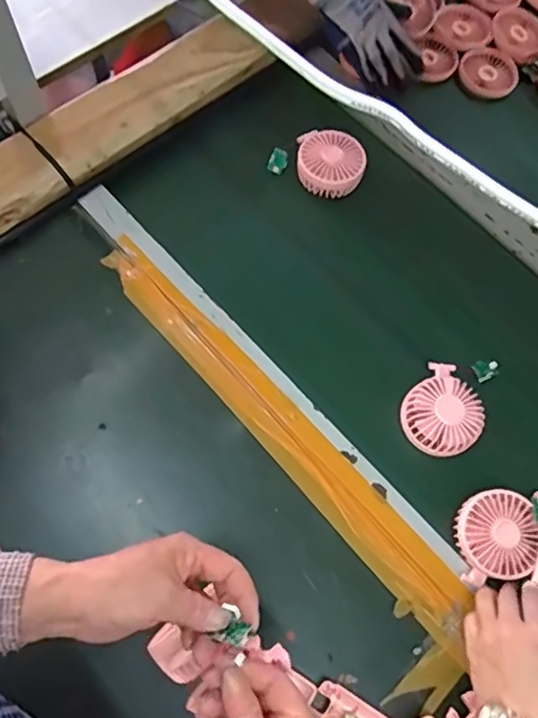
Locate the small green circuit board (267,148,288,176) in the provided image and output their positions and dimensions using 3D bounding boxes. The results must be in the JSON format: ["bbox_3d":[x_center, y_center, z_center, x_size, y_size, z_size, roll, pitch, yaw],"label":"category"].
[{"bbox_3d":[0.013,-0.272,0.787,0.023,0.004,0.036,24,79,-14],"label":"small green circuit board"}]

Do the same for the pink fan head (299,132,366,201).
[{"bbox_3d":[0.080,-0.261,0.767,0.096,0.044,0.085,17,91,11],"label":"pink fan head"}]

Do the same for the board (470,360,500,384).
[{"bbox_3d":[0.263,0.013,0.688,0.032,0.008,0.024,-24,73,-10],"label":"board"}]

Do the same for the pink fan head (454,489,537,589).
[{"bbox_3d":[0.244,0.186,0.604,0.088,0.035,0.088,1,70,-2],"label":"pink fan head"}]

